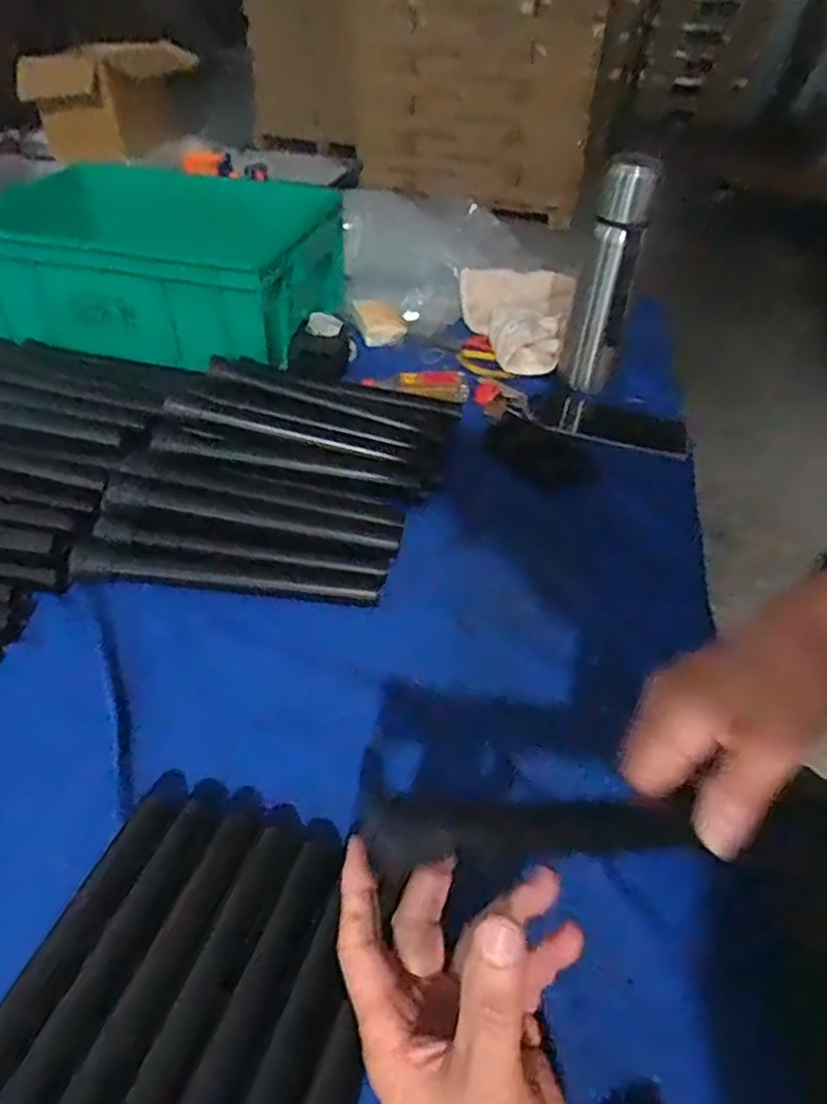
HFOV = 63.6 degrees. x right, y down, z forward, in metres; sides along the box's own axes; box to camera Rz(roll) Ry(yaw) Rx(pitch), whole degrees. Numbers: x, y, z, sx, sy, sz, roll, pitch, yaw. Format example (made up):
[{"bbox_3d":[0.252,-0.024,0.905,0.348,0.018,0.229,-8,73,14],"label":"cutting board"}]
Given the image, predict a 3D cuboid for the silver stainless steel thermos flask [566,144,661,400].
[{"bbox_3d":[0.221,-0.302,0.751,0.065,0.233,0.058,11,42,8],"label":"silver stainless steel thermos flask"}]

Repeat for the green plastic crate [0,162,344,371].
[{"bbox_3d":[-0.334,-0.386,0.888,0.429,0.125,0.317,11,42,8],"label":"green plastic crate"}]

